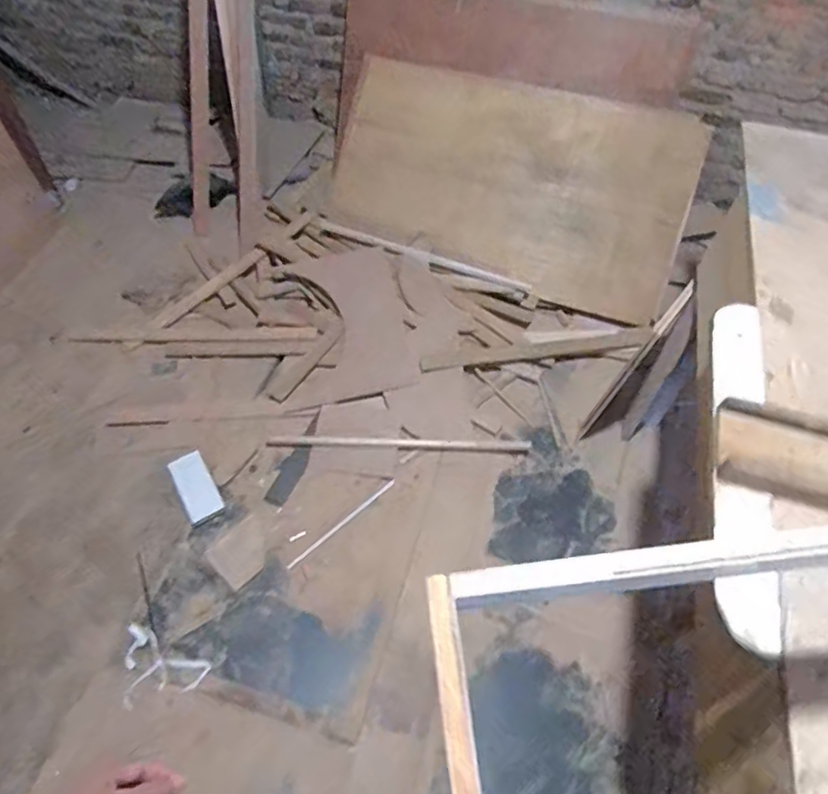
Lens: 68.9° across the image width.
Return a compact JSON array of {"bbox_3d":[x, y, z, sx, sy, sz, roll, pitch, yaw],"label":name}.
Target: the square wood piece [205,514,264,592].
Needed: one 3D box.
[{"bbox_3d":[-0.441,0.397,1.547,0.143,0.012,0.151,38,61,22],"label":"square wood piece"}]

